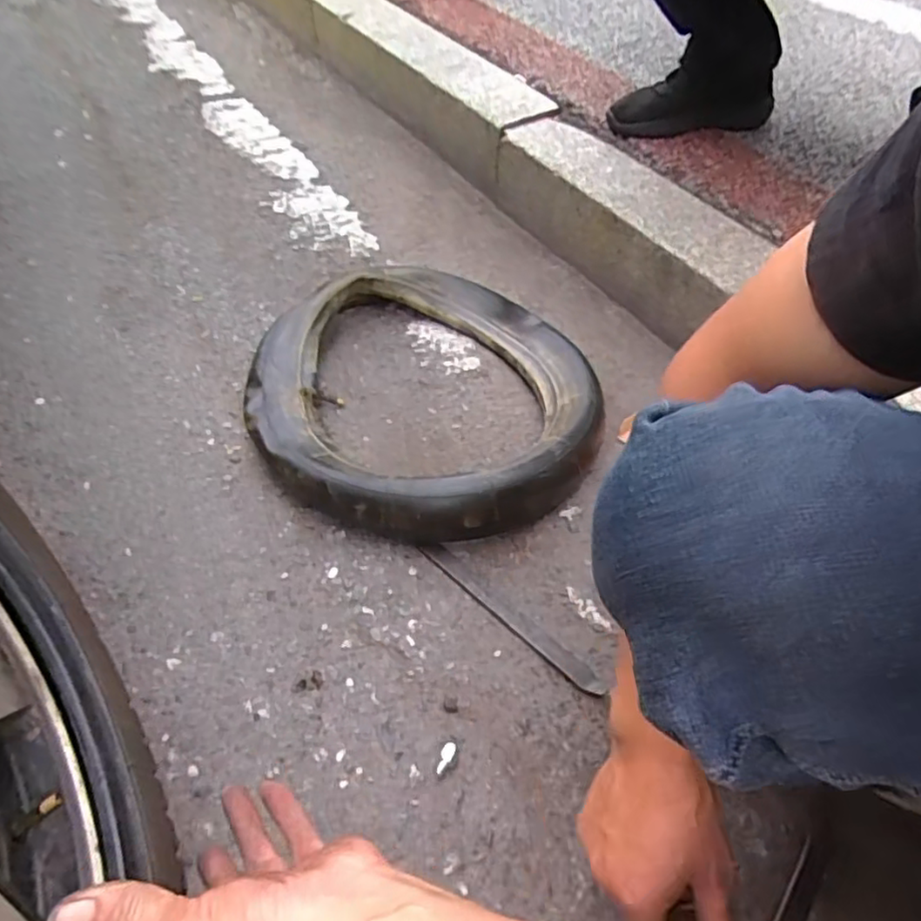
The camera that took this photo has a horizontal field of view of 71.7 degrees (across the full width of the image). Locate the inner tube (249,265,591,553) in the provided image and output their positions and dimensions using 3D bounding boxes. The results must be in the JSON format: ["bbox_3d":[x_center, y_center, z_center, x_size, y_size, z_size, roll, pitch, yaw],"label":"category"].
[{"bbox_3d":[-0.042,-0.089,0.746,0.383,0.080,0.409,3,49,-1],"label":"inner tube"}]

